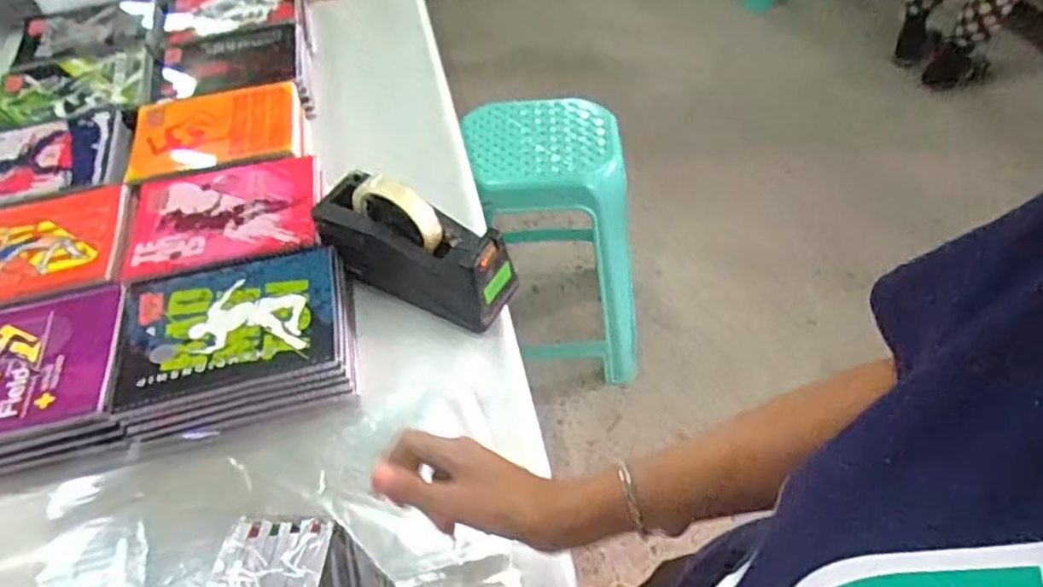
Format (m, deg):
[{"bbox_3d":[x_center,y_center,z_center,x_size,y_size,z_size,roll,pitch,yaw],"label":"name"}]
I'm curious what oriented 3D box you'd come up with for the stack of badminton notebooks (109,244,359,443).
[{"bbox_3d":[-0.274,0.043,0.653,0.208,0.053,0.164,-14,51,-6],"label":"stack of badminton notebooks"}]

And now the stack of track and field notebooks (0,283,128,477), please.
[{"bbox_3d":[-0.473,0.084,0.625,0.195,0.046,0.163,-15,51,-7],"label":"stack of track and field notebooks"}]

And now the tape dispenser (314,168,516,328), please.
[{"bbox_3d":[-0.112,-0.048,0.679,0.204,0.114,0.078,24,57,22],"label":"tape dispenser"}]

